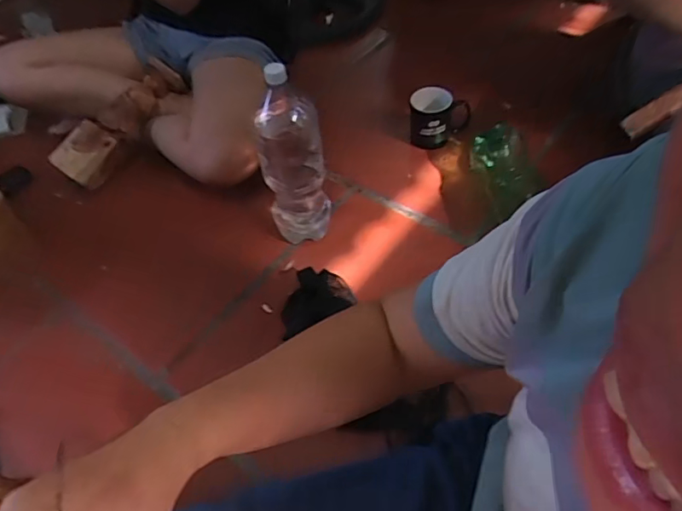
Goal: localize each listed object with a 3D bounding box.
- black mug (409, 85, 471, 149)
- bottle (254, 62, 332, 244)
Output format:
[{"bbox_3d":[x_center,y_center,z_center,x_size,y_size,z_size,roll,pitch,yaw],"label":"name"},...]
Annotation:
[{"bbox_3d":[0.205,-0.288,1.095,0.123,0.109,0.101,4,52,9],"label":"black mug"},{"bbox_3d":[-0.080,-0.152,0.883,0.106,0.340,0.075,-10,51,-3],"label":"bottle"}]

